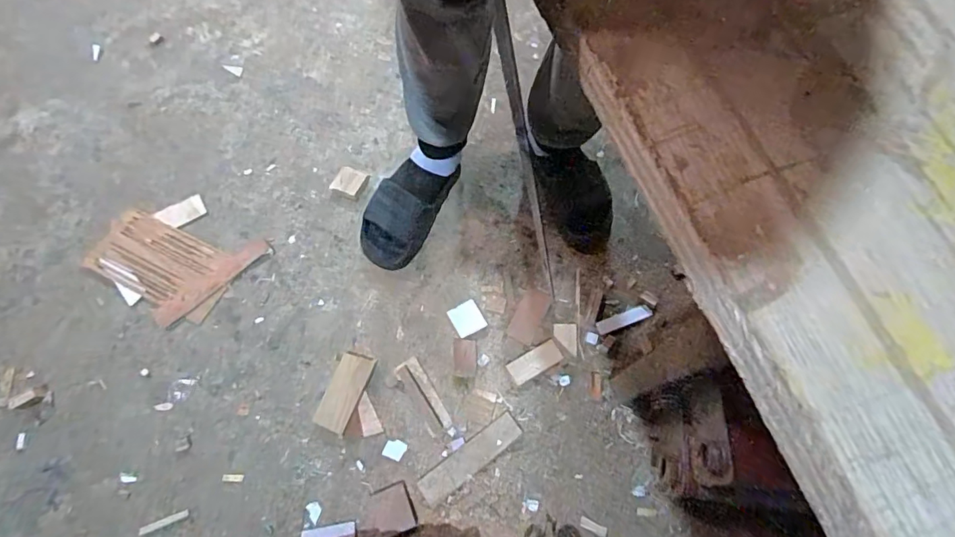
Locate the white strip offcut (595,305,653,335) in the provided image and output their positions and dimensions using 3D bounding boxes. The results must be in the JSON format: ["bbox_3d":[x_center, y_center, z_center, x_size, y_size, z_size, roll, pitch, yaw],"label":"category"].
[{"bbox_3d":[0.255,0.089,0.860,0.098,0.009,0.024,-20,72,-7],"label":"white strip offcut"}]

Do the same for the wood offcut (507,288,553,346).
[{"bbox_3d":[0.090,0.082,0.865,0.047,0.012,0.098,27,73,9],"label":"wood offcut"}]

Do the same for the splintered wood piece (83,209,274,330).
[{"bbox_3d":[-0.550,0.002,0.877,0.301,0.014,0.177,13,71,4],"label":"splintered wood piece"}]

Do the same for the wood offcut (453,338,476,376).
[{"bbox_3d":[-0.022,0.148,0.829,0.037,0.004,0.062,1,71,0],"label":"wood offcut"}]

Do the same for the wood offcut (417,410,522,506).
[{"bbox_3d":[-0.012,0.293,0.768,0.177,0.021,0.044,-34,74,-11],"label":"wood offcut"}]

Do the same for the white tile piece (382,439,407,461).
[{"bbox_3d":[-0.132,0.287,0.783,0.033,0.004,0.030,21,72,7],"label":"white tile piece"}]

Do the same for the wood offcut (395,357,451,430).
[{"bbox_3d":[-0.089,0.208,0.812,0.038,0.004,0.124,-31,74,-10],"label":"wood offcut"}]

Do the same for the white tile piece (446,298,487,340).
[{"bbox_3d":[-0.019,0.086,0.848,0.052,0.013,0.054,-28,73,-9],"label":"white tile piece"}]

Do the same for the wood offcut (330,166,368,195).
[{"bbox_3d":[-0.244,-0.165,0.932,0.055,0.023,0.050,21,72,7],"label":"wood offcut"}]

